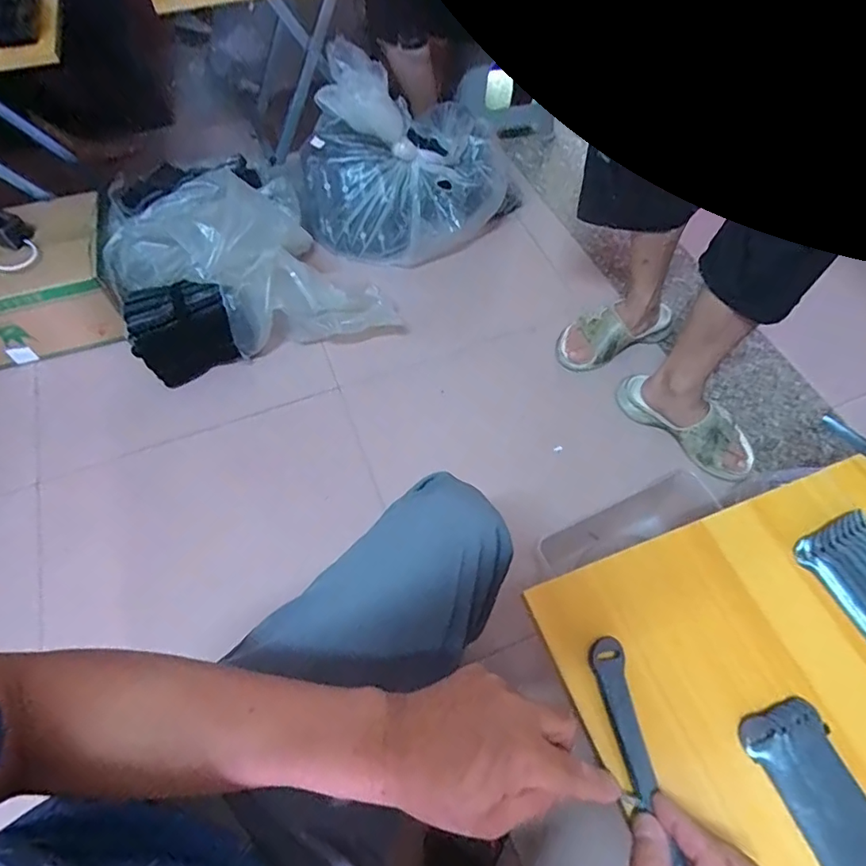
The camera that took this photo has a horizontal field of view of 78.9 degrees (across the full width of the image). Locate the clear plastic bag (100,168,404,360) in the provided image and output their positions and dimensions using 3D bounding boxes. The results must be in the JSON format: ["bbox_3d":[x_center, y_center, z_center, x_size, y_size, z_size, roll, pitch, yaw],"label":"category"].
[{"bbox_3d":[-0.385,-0.343,1.109,0.508,0.226,0.382,-25,64,-15],"label":"clear plastic bag"}]

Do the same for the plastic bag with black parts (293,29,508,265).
[{"bbox_3d":[-0.064,-0.636,1.218,0.502,0.349,0.305,-11,61,-8],"label":"plastic bag with black parts"}]

